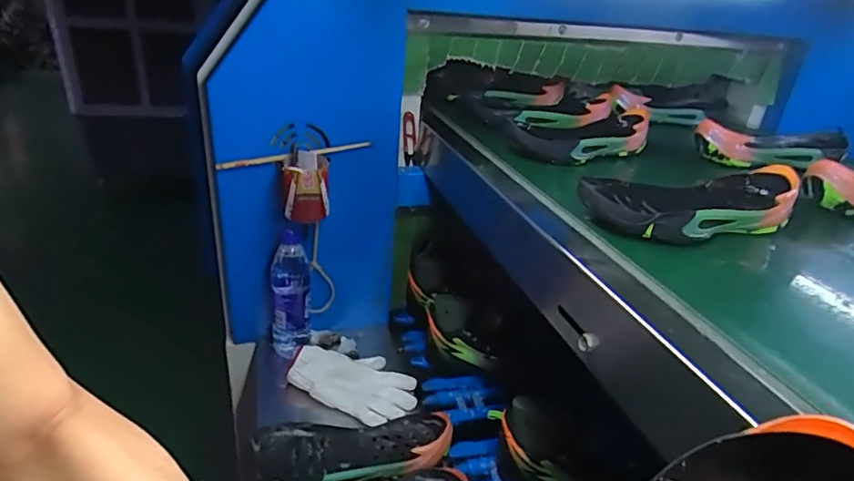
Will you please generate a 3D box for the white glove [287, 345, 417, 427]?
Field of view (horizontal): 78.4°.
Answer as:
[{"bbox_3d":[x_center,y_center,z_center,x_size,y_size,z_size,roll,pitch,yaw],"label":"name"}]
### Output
[{"bbox_3d":[-0.110,0.215,0.829,0.193,0.047,0.123,12,26,15],"label":"white glove"}]

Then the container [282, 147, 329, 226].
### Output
[{"bbox_3d":[-0.181,-0.081,0.787,0.062,0.092,0.066,-1,26,-13],"label":"container"}]

